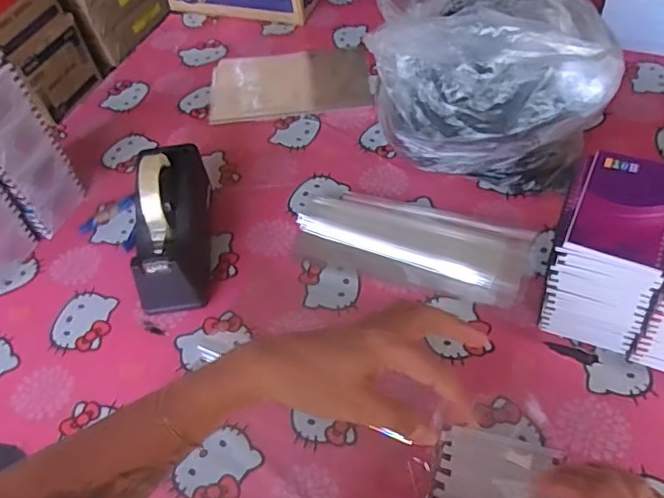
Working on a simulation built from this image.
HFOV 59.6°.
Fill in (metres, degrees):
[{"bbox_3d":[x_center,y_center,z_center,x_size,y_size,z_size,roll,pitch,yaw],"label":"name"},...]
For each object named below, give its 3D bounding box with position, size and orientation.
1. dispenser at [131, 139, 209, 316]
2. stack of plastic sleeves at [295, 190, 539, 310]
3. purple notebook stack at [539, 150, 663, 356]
[{"bbox_3d":[-0.193,-0.037,0.702,0.074,0.128,0.211,-6,50,1],"label":"dispenser"},{"bbox_3d":[0.100,-0.008,0.732,0.283,0.012,0.128,14,53,17],"label":"stack of plastic sleeves"},{"bbox_3d":[0.274,0.009,0.588,0.094,0.157,0.125,14,53,17],"label":"purple notebook stack"}]

